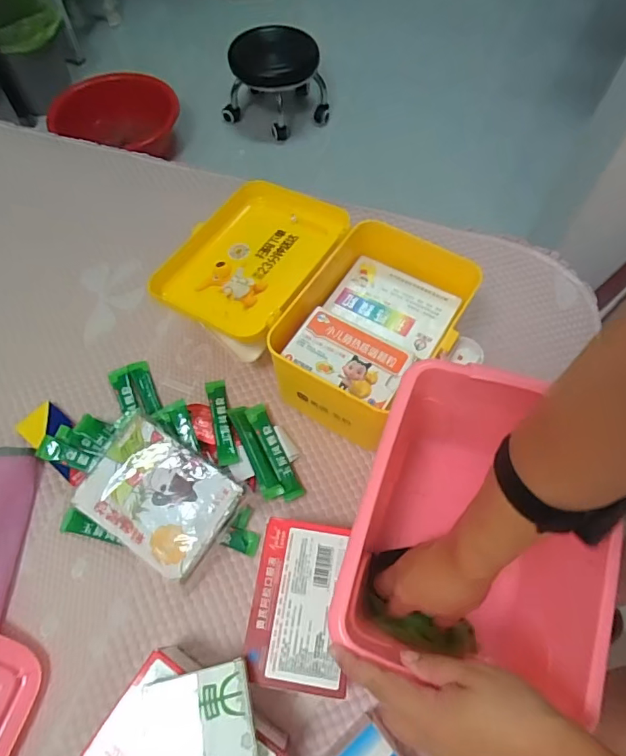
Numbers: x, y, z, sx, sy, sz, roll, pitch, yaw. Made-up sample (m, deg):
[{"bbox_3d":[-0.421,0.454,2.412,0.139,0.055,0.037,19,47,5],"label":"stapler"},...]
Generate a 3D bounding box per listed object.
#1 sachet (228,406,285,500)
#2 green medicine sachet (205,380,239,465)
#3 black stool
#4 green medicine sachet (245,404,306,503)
[{"bbox_3d":[-0.067,0.083,0.554,0.022,0.011,0.116,-24,65,-12],"label":"sachet"},{"bbox_3d":[-0.108,0.048,0.573,0.022,0.016,0.117,-13,63,-7],"label":"green medicine sachet"},{"bbox_3d":[-0.124,-0.946,1.561,0.295,0.226,0.250,-41,69,-19],"label":"black stool"},{"bbox_3d":[-0.044,0.081,0.550,0.023,0.009,0.115,-23,65,-12],"label":"green medicine sachet"}]

